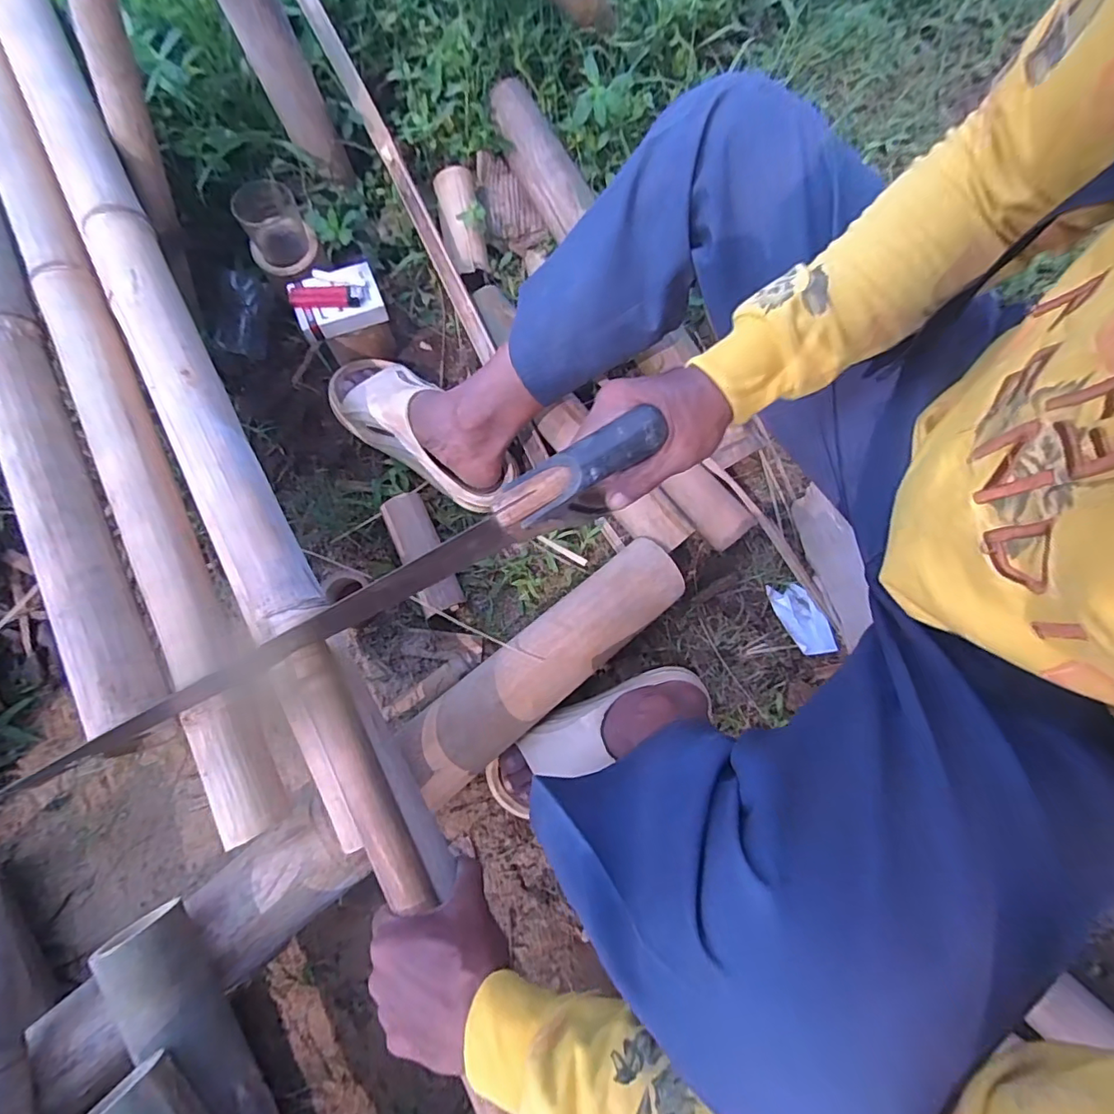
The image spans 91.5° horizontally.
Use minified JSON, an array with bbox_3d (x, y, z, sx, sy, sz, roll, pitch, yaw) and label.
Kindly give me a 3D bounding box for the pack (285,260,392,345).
[{"bbox_3d":[-0.259,-0.302,0.642,0.099,0.033,0.068,-23,79,-4],"label":"pack"}]

